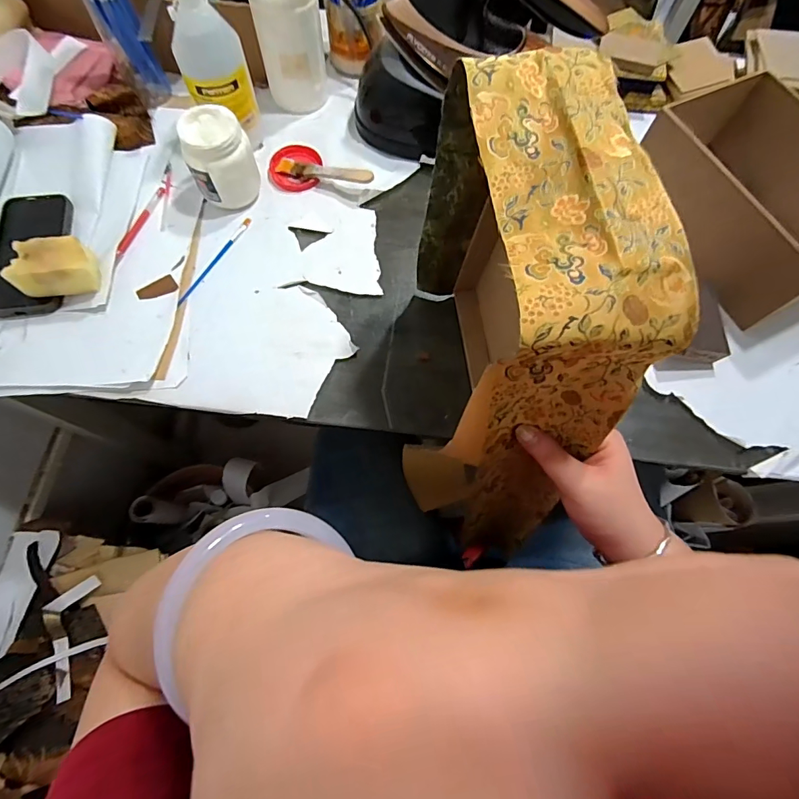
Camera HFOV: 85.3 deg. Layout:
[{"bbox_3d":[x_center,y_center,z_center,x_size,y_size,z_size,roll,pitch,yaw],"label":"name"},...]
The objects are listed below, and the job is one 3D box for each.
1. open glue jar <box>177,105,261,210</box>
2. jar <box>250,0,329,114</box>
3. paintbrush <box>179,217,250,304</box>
[{"bbox_3d":[-0.216,-0.288,0.527,0.077,0.086,0.077,1,70,-2],"label":"open glue jar"},{"bbox_3d":[-0.142,-0.478,0.565,0.082,0.140,0.083,1,70,-2],"label":"jar"},{"bbox_3d":[-0.226,-0.172,0.535,0.011,0.005,0.142,27,73,8],"label":"paintbrush"}]

